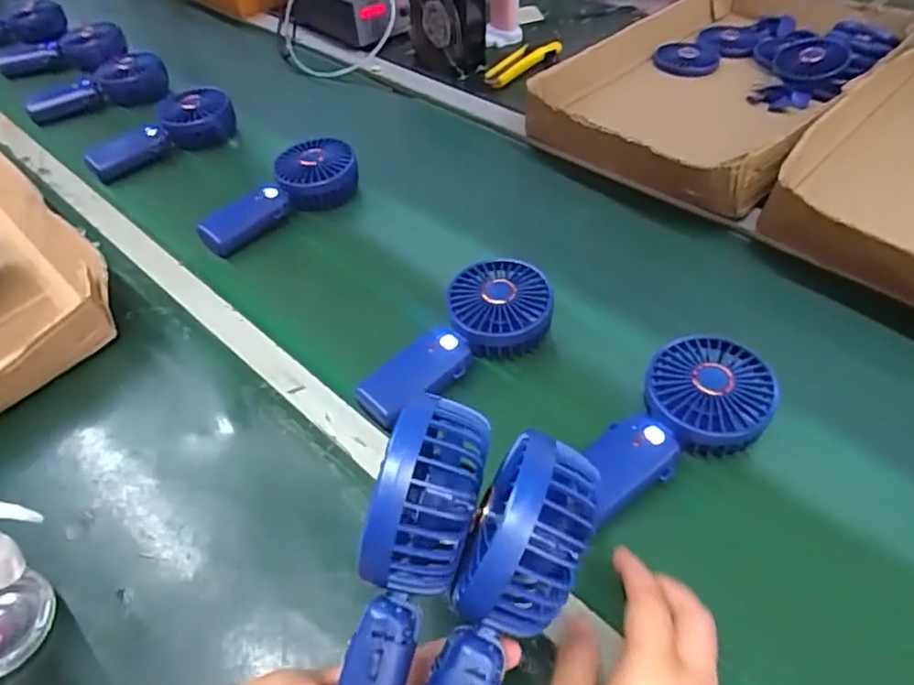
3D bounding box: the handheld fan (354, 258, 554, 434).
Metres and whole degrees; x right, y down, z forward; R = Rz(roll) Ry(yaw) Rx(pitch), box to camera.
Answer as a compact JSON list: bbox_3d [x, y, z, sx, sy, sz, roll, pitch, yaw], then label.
[{"bbox_3d":[0.002,0.005,0.515,0.184,0.055,0.086,-36,53,-24],"label":"handheld fan"}]

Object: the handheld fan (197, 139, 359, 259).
[{"bbox_3d":[-0.188,-0.157,0.667,0.184,0.049,0.083,-31,52,-21],"label":"handheld fan"}]

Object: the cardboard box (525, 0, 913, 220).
[{"bbox_3d":[0.348,-0.344,0.805,0.305,0.080,0.525,34,59,31],"label":"cardboard box"}]

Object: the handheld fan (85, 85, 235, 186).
[{"bbox_3d":[-0.357,-0.255,0.754,0.179,0.049,0.059,-29,51,-19],"label":"handheld fan"}]

